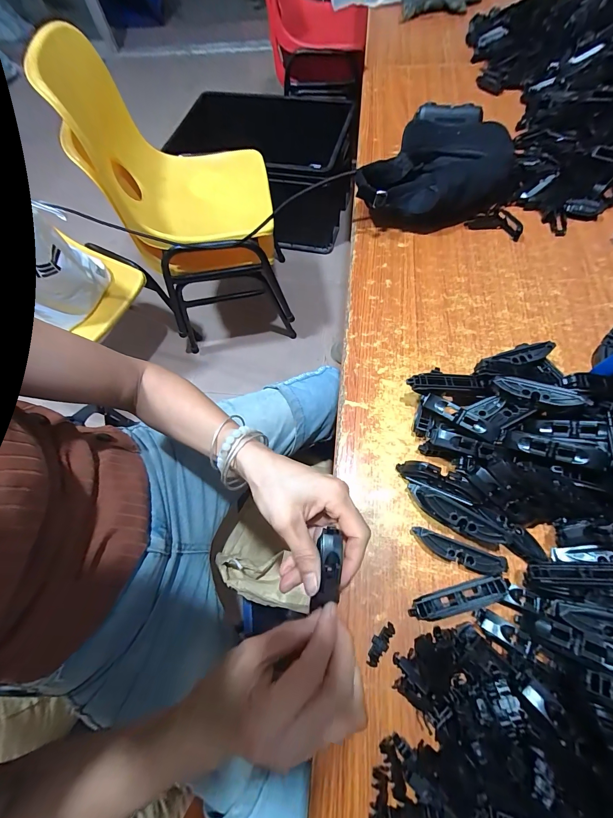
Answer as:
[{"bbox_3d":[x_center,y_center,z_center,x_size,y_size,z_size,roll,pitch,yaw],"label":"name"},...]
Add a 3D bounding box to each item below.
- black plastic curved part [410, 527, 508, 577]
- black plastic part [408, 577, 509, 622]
[{"bbox_3d":[0.137,0.130,0.295,0.081,0.019,0.018,18,68,11],"label":"black plastic curved part"},{"bbox_3d":[0.129,0.164,0.277,0.082,0.018,0.023,-24,66,11],"label":"black plastic part"}]

